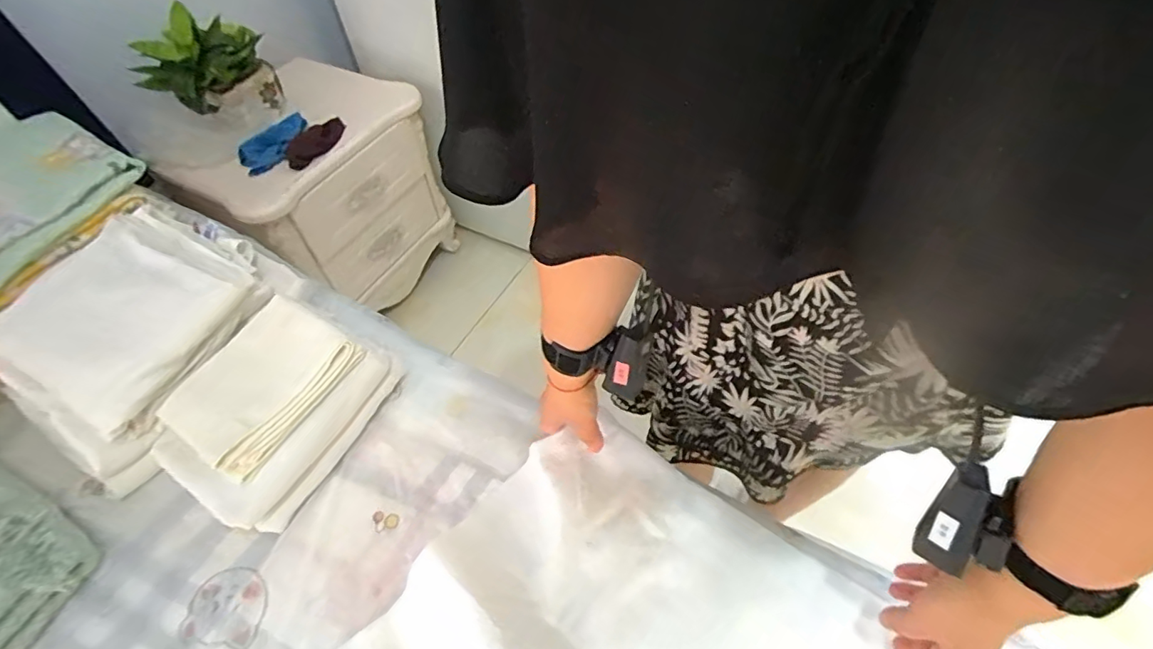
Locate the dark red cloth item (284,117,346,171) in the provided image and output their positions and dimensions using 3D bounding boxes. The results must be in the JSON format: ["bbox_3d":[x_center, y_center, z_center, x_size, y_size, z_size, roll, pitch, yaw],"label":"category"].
[{"bbox_3d":[-0.501,-0.352,1.019,0.076,0.029,0.168,9,52,9],"label":"dark red cloth item"}]

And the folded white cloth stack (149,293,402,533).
[{"bbox_3d":[-0.350,0.092,0.611,0.190,0.104,0.224,23,56,19],"label":"folded white cloth stack"}]

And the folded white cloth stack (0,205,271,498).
[{"bbox_3d":[-0.545,-0.002,0.653,0.237,0.126,0.282,24,58,20],"label":"folded white cloth stack"}]

